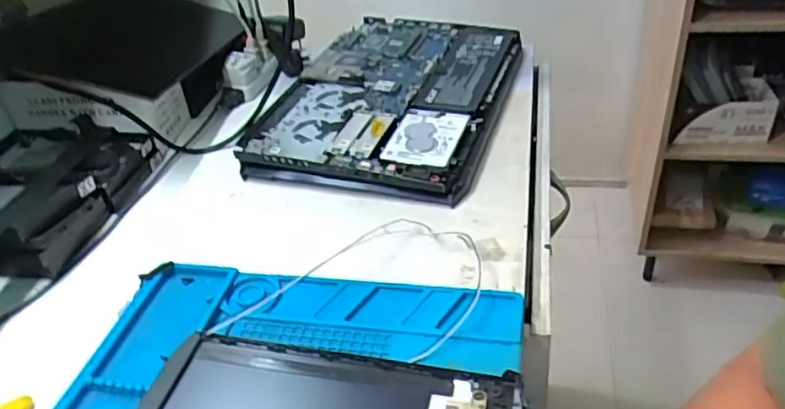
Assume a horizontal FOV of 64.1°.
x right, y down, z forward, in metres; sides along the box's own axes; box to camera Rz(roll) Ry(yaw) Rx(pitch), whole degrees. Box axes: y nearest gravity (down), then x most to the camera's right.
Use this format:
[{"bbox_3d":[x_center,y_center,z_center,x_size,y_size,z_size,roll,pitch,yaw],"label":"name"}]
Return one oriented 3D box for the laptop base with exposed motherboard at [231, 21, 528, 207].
[{"bbox_3d":[0.004,-0.147,0.773,0.265,0.030,0.400,7,39,18],"label":"laptop base with exposed motherboard"}]

